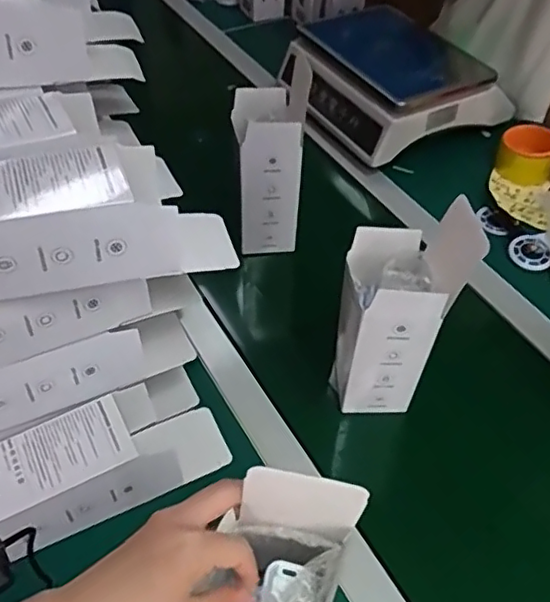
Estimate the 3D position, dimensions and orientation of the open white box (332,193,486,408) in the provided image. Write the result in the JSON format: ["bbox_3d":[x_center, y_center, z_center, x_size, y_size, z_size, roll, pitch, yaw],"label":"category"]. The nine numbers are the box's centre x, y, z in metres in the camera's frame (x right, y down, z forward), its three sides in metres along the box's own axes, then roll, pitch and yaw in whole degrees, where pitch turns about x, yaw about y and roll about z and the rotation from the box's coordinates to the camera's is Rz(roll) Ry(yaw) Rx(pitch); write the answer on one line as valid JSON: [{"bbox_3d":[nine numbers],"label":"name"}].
[{"bbox_3d":[0.115,0.015,0.581,0.088,0.222,0.084,3,48,2],"label":"open white box"}]

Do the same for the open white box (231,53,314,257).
[{"bbox_3d":[-0.007,-0.170,0.738,0.081,0.226,0.079,0,48,-1],"label":"open white box"}]

